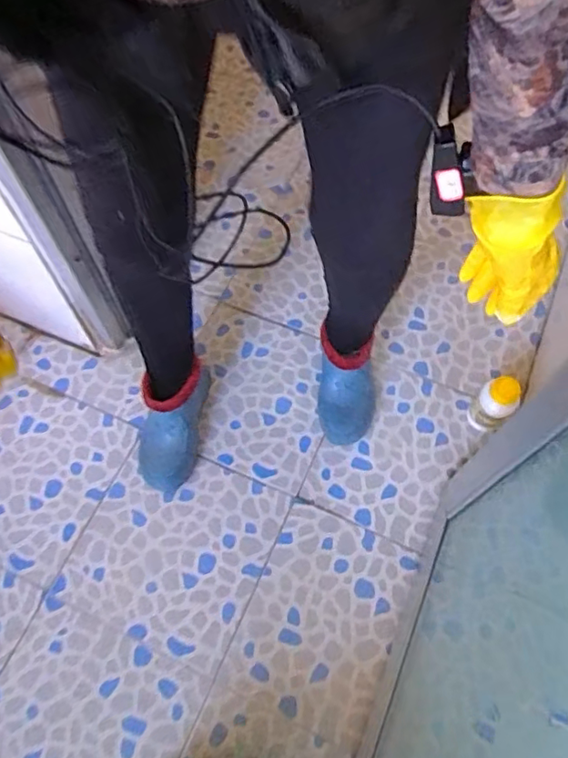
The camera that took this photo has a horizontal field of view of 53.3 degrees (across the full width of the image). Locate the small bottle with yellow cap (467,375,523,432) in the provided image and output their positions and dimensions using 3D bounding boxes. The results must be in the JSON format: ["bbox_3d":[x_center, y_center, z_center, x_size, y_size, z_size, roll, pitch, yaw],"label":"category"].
[{"bbox_3d":[0.350,0.045,0.947,0.059,0.112,0.060,39,71,18],"label":"small bottle with yellow cap"}]

